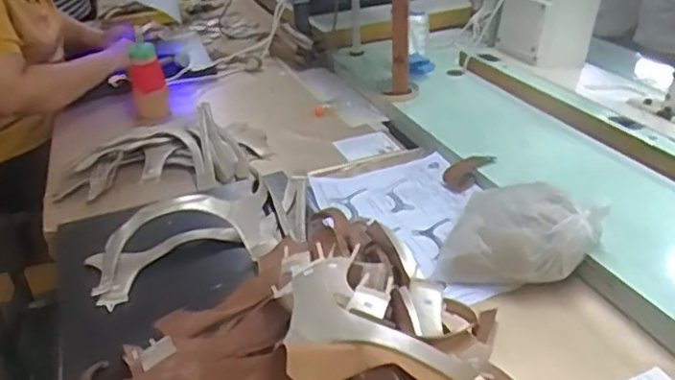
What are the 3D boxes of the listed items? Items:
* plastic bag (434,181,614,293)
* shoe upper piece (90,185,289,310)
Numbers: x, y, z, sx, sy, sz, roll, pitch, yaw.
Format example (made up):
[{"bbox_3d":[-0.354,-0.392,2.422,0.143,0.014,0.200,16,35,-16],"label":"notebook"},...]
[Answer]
[{"bbox_3d":[0.190,0.052,0.661,0.164,0.076,0.097,-4,30,2],"label":"plastic bag"},{"bbox_3d":[-0.173,0.049,0.705,0.222,0.066,0.096,-17,32,-20],"label":"shoe upper piece"}]

